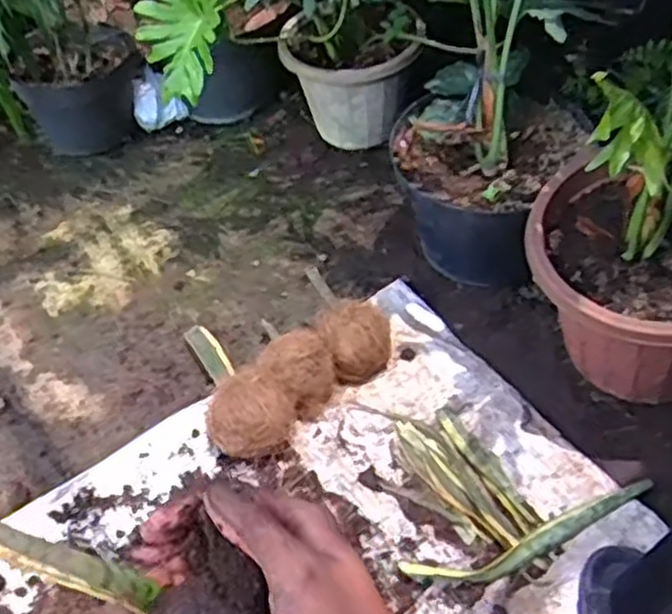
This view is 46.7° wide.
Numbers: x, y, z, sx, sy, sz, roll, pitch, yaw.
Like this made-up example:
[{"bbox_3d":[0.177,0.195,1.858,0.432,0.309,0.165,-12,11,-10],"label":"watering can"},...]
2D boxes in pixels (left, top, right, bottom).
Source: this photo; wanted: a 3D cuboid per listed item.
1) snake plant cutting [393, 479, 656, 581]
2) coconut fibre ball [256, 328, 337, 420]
[{"bbox_3d":[0.225,0.261,0.872,0.296,0.030,0.048,-16,46,-10],"label":"snake plant cutting"},{"bbox_3d":[-0.050,0.091,1.003,0.090,0.087,0.088,-3,46,3],"label":"coconut fibre ball"}]

